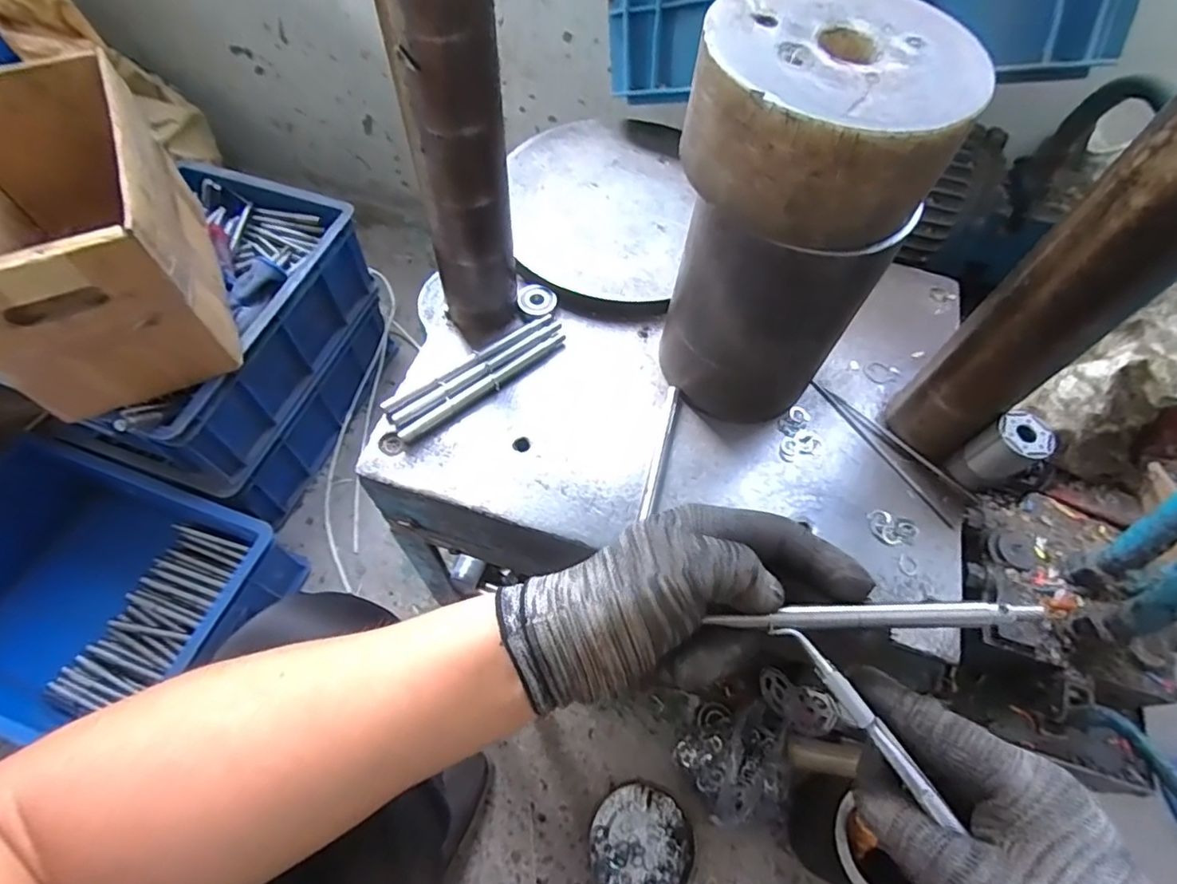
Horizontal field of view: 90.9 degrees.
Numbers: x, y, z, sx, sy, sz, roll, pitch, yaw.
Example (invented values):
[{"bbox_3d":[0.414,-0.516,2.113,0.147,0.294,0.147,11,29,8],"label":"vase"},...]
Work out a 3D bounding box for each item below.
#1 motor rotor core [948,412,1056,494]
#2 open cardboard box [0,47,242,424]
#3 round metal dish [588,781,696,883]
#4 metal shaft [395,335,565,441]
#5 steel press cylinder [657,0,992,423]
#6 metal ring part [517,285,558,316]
[{"bbox_3d":[0.306,0.009,0.431,0.032,0.062,0.035,-27,65,-17],"label":"motor rotor core"},{"bbox_3d":[-0.548,-0.225,0.623,0.204,0.197,0.321,-22,64,-15],"label":"open cardboard box"},{"bbox_3d":[0.063,0.483,0.696,0.117,0.024,0.122,22,62,9],"label":"round metal dish"},{"bbox_3d":[-0.085,-0.047,0.485,0.161,0.011,0.013,-37,69,-21],"label":"metal shaft"},{"bbox_3d":[0.128,-0.138,0.404,0.142,0.251,0.138,22,62,9],"label":"steel press cylinder"},{"bbox_3d":[-0.046,-0.128,0.525,0.031,0.004,0.033,39,69,-4],"label":"metal ring part"}]

